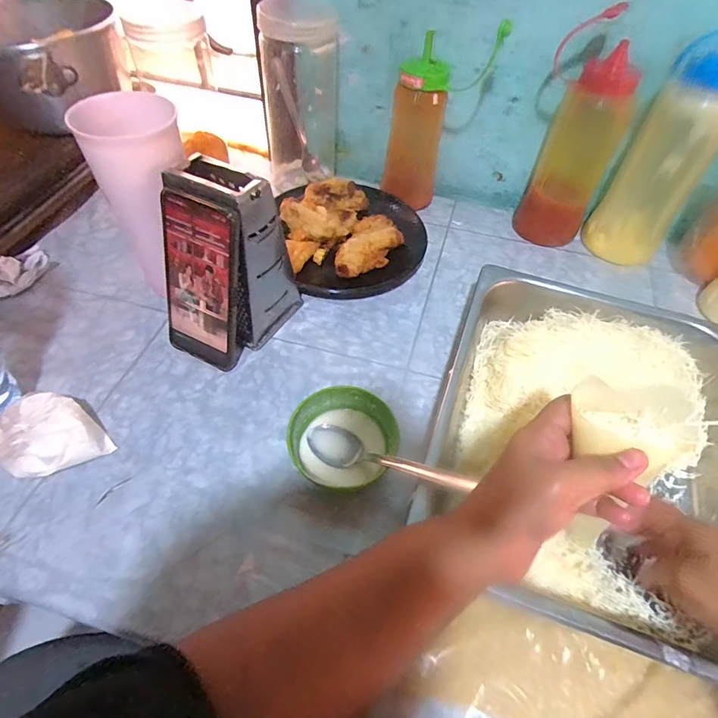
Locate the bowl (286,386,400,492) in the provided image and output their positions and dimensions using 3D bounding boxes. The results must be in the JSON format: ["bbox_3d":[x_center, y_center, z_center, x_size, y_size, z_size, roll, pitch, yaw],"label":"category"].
[{"bbox_3d":[-0.013,0.075,0.389,0.088,0.047,0.088,1,53,-2],"label":"bowl"}]

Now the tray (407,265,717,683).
[{"bbox_3d":[0.205,0.065,0.389,0.262,0.060,0.326,18,55,11],"label":"tray"}]

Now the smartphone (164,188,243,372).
[{"bbox_3d":[-0.150,-0.070,0.416,0.077,0.168,0.015,24,35,10],"label":"smartphone"}]

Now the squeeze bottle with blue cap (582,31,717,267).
[{"bbox_3d":[0.357,-0.227,0.510,0.083,0.235,0.069,26,57,16],"label":"squeeze bottle with blue cap"}]

